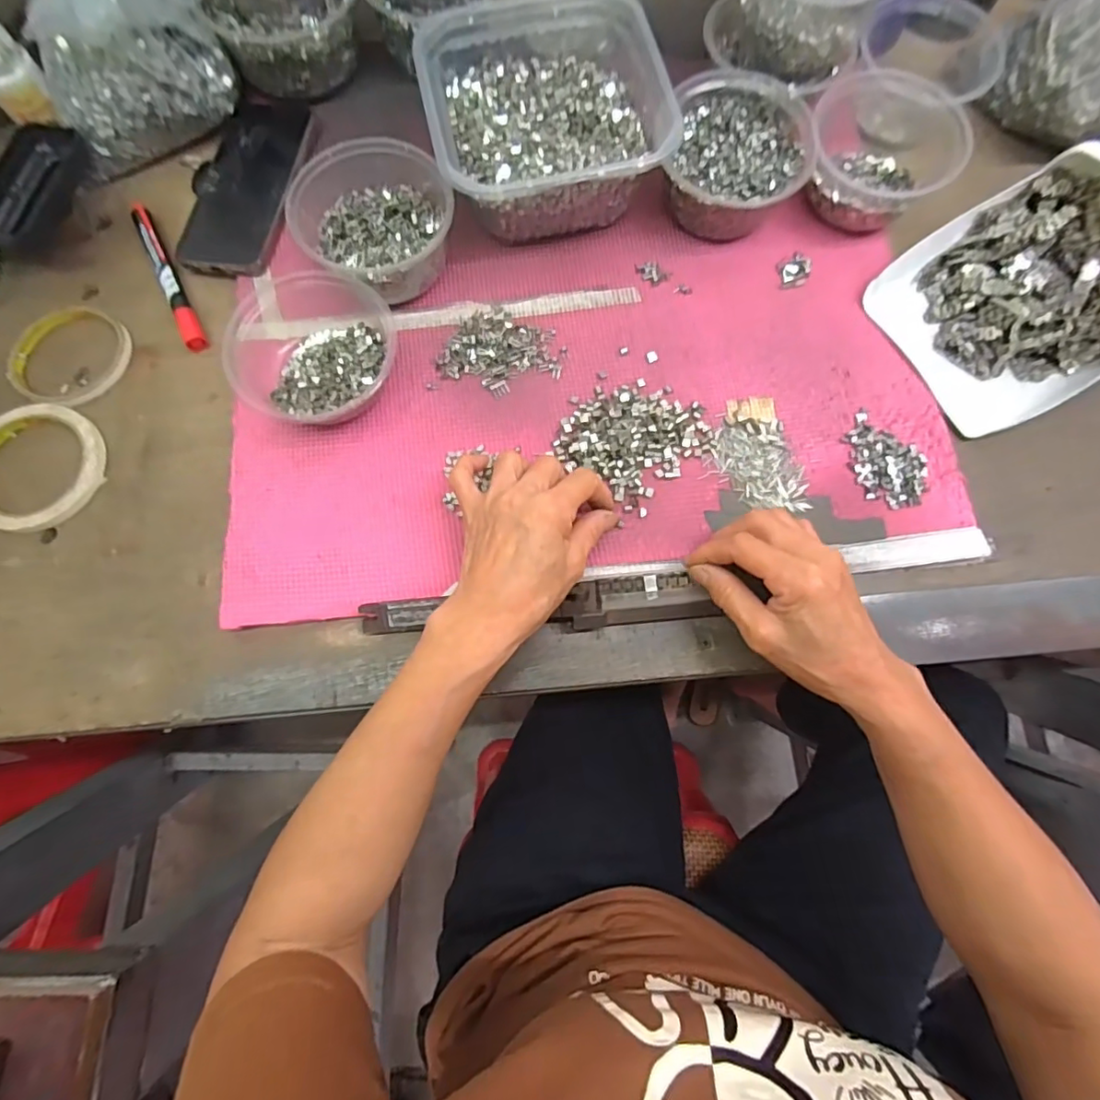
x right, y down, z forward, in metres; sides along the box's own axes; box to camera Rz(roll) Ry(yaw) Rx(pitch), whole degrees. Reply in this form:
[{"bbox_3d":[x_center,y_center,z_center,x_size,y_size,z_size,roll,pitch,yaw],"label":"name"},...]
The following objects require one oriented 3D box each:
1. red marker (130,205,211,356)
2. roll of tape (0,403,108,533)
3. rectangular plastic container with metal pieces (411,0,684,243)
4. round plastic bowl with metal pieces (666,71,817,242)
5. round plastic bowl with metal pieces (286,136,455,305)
[{"bbox_3d":[-0.308,-0.222,0.450,0.015,0.012,0.147,-27,78,-5],"label":"red marker"},{"bbox_3d":[-0.383,-0.063,0.413,0.102,0.009,0.098,0,77,0],"label":"roll of tape"},{"bbox_3d":[-0.009,-0.344,0.440,0.171,0.073,0.190,-13,77,-2],"label":"rectangular plastic container with metal pieces"},{"bbox_3d":[0.143,-0.303,0.438,0.104,0.055,0.117,11,77,3],"label":"round plastic bowl with metal pieces"},{"bbox_3d":[-0.131,-0.246,0.423,0.114,0.061,0.117,0,77,0],"label":"round plastic bowl with metal pieces"}]

